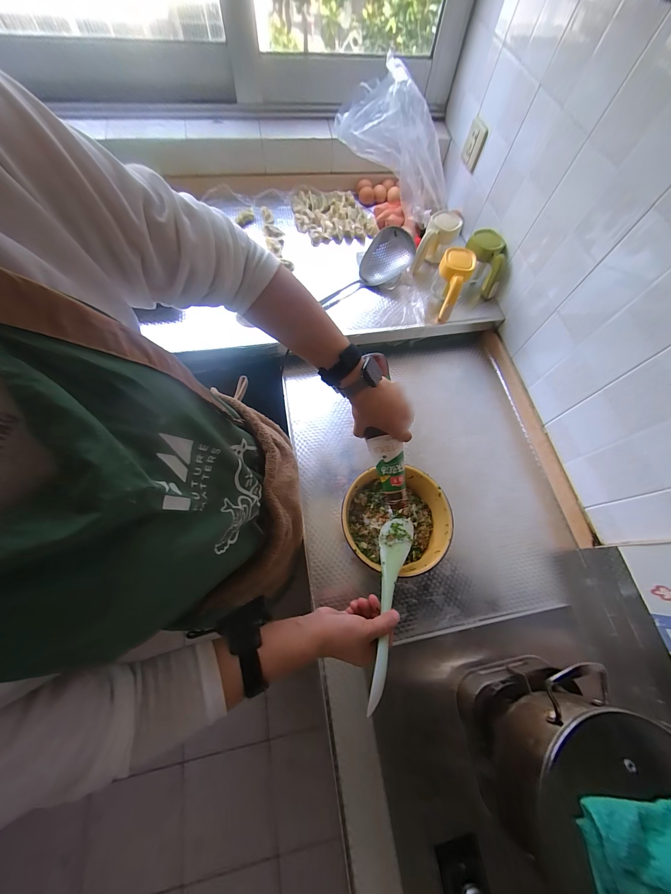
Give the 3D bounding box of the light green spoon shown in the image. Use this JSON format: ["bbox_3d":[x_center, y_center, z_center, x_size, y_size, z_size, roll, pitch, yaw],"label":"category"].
[{"bbox_3d":[0.085,0.218,0.451,0.054,0.022,0.283,17,39,5],"label":"light green spoon"}]

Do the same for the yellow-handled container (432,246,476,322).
[{"bbox_3d":[0.285,-0.410,0.743,0.079,0.110,0.129,21,67,6],"label":"yellow-handled container"}]

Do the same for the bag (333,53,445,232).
[{"bbox_3d":[0.173,-0.742,0.754,0.328,0.178,0.135,36,63,-28],"label":"bag"}]

